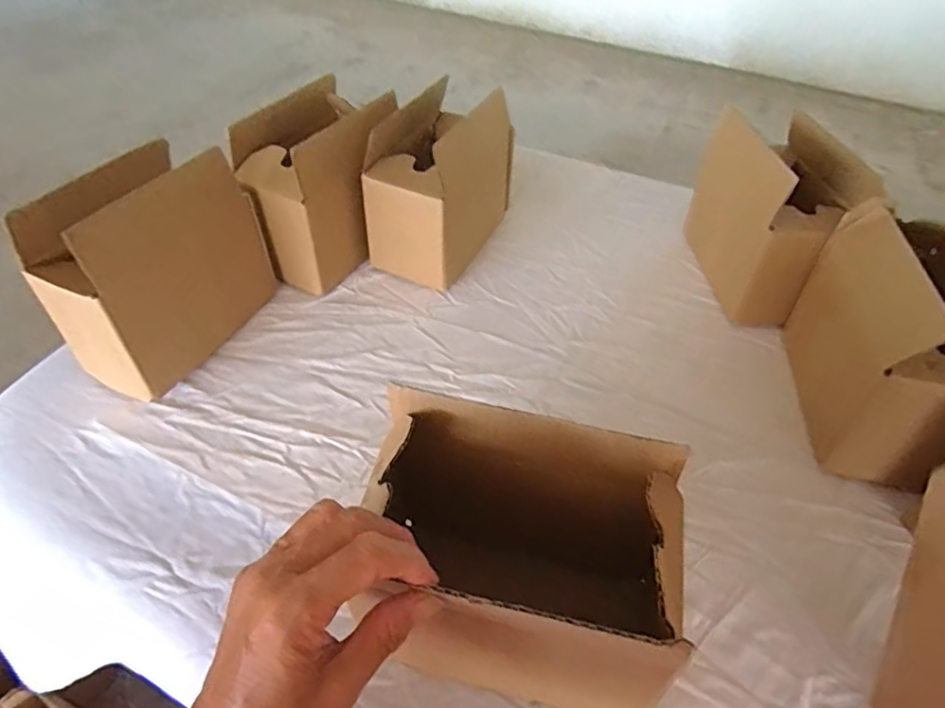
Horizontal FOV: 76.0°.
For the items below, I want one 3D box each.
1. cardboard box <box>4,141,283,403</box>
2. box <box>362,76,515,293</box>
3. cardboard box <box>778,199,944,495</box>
[{"bbox_3d":[-0.295,-0.081,0.573,0.086,0.190,0.185,22,48,19],"label":"cardboard box"},{"bbox_3d":[-0.030,-0.191,0.663,0.096,0.154,0.176,22,49,18],"label":"box"},{"bbox_3d":[0.344,-0.009,0.495,0.101,0.147,0.187,6,46,4],"label":"cardboard box"}]

